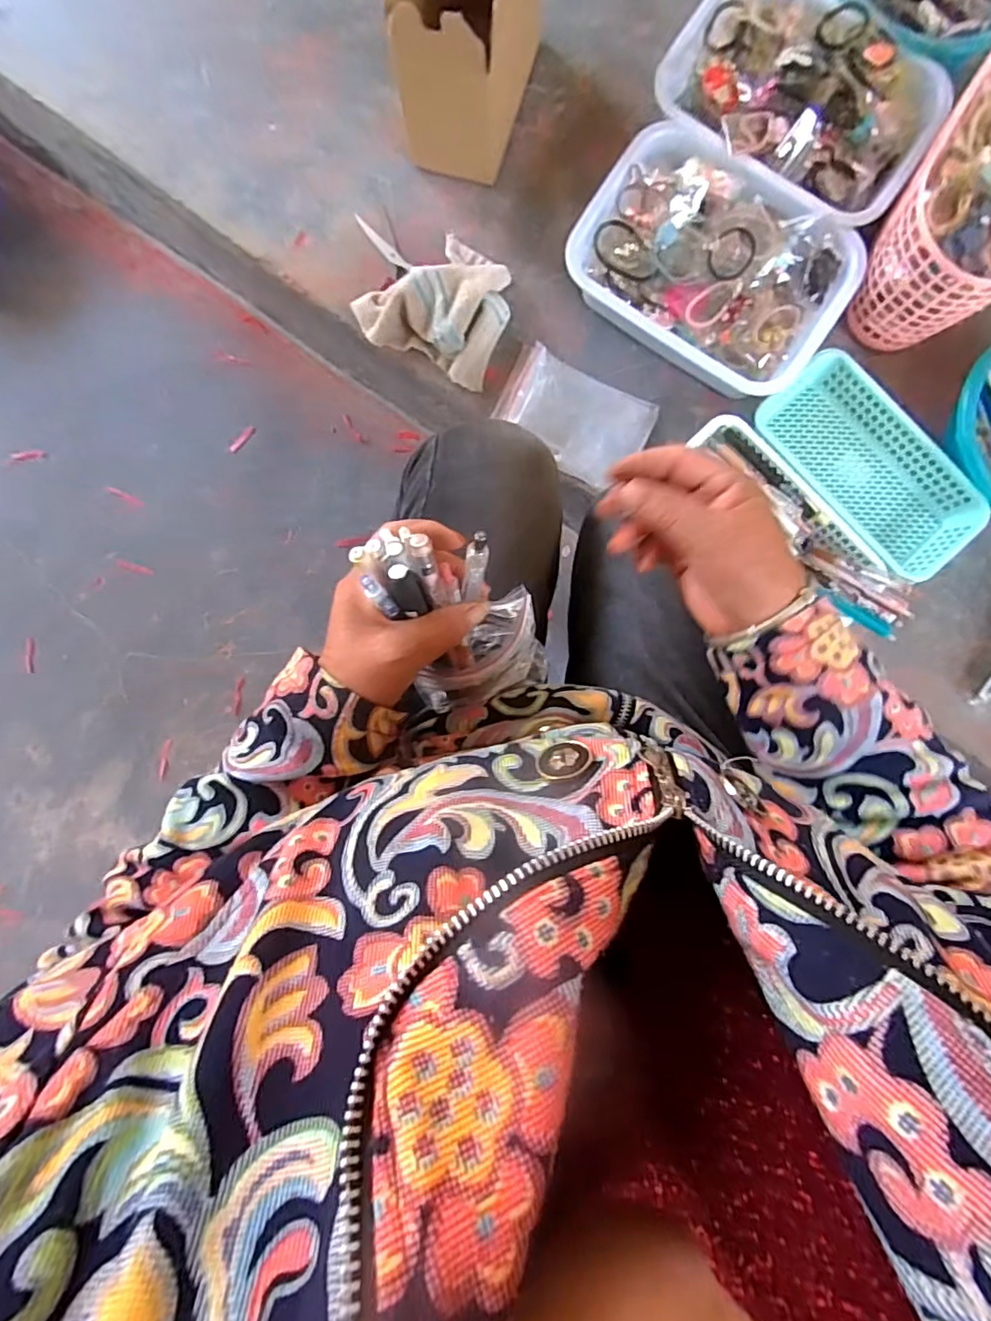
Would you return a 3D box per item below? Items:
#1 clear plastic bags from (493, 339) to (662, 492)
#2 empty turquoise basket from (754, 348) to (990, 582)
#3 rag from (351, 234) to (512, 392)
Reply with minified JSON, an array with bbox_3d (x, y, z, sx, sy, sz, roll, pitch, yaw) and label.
[{"bbox_3d":[0.094,-0.288,0.668,0.173,0.028,0.114,25,89,0],"label":"clear plastic bags"},{"bbox_3d":[0.427,-0.219,0.655,0.135,0.053,0.269,-39,90,-1],"label":"empty turquoise basket"},{"bbox_3d":[-0.067,-0.432,0.659,0.162,0.060,0.155,25,89,0],"label":"rag"}]

